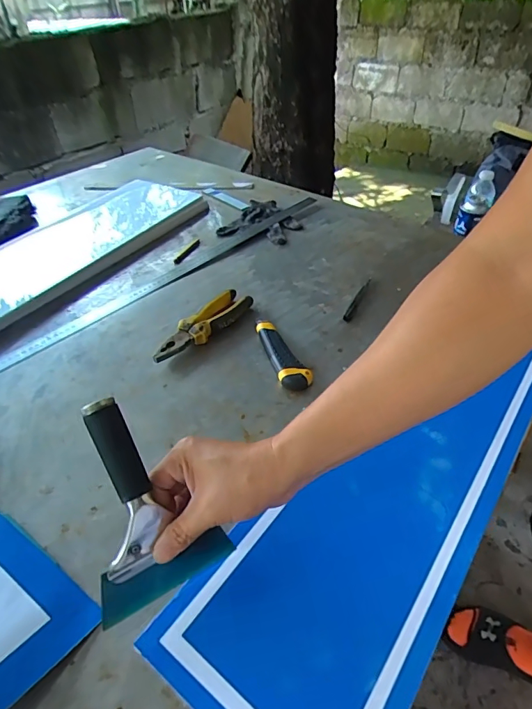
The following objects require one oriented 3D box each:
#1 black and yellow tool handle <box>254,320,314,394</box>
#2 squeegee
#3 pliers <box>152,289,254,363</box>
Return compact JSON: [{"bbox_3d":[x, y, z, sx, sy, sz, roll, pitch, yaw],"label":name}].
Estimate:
[{"bbox_3d":[0.018,0.000,0.634,0.038,0.023,0.138,-17,45,-17],"label":"black and yellow tool handle"},{"bbox_3d":[-0.105,0.122,0.379,0.112,0.176,0.029,-20,6,-20],"label":"squeegee"},{"bbox_3d":[-0.094,-0.044,0.679,0.047,0.030,0.189,27,49,27],"label":"pliers"}]

